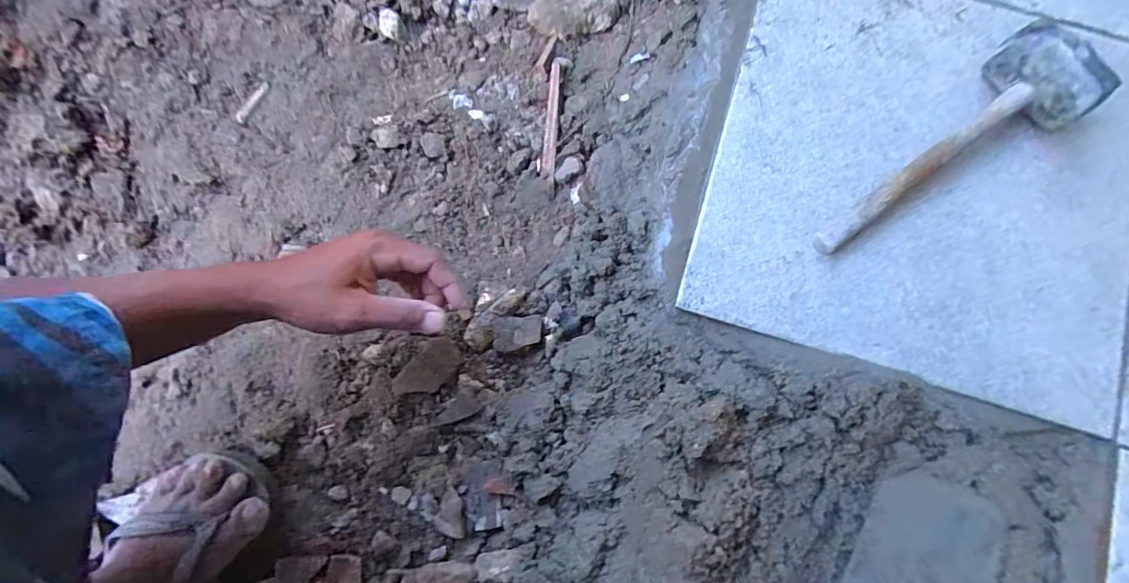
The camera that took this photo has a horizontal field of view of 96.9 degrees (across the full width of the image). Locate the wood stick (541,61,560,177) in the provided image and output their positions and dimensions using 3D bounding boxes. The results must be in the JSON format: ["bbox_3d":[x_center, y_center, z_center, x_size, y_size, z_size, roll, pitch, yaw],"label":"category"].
[{"bbox_3d":[-0.014,-0.193,0.557,0.013,0.008,0.135,5,79,0],"label":"wood stick"}]

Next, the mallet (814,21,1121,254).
[{"bbox_3d":[0.342,-0.133,0.450,0.282,0.062,0.092,-33,81,-6],"label":"mallet"}]

